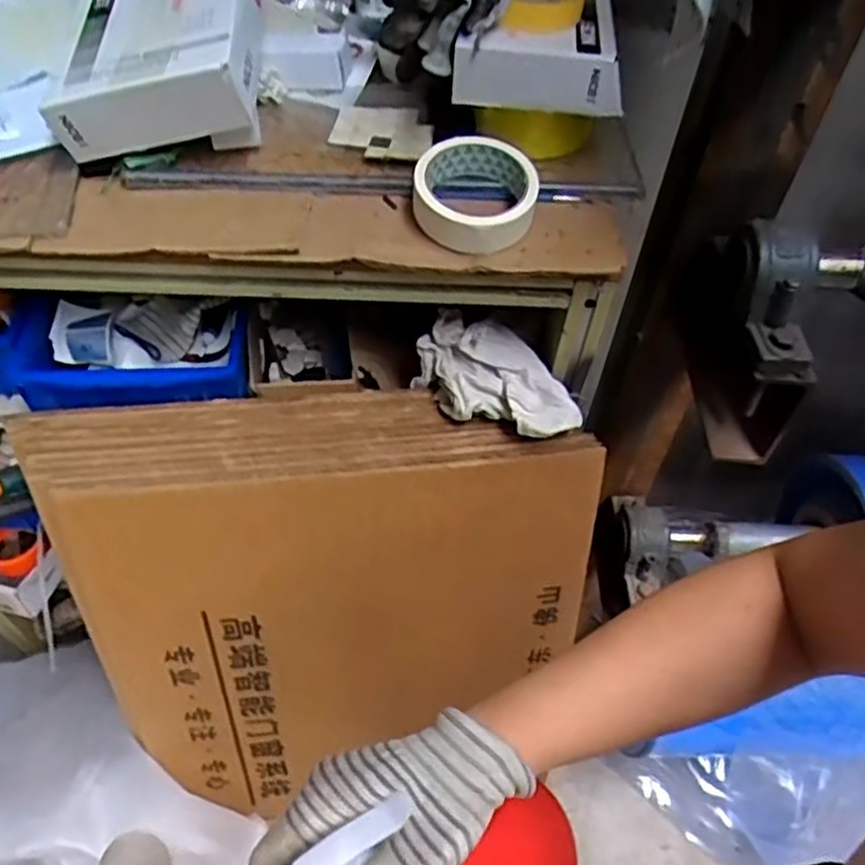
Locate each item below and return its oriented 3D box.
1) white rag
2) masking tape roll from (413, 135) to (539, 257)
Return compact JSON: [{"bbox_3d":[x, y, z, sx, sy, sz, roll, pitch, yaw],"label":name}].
[{"bbox_3d":[0.057,-0.047,0.665,0.088,0.052,0.151,-34,60,-27],"label":"white rag"},{"bbox_3d":[0.033,-0.186,0.573,0.091,0.043,0.091,2,51,-2],"label":"masking tape roll"}]

